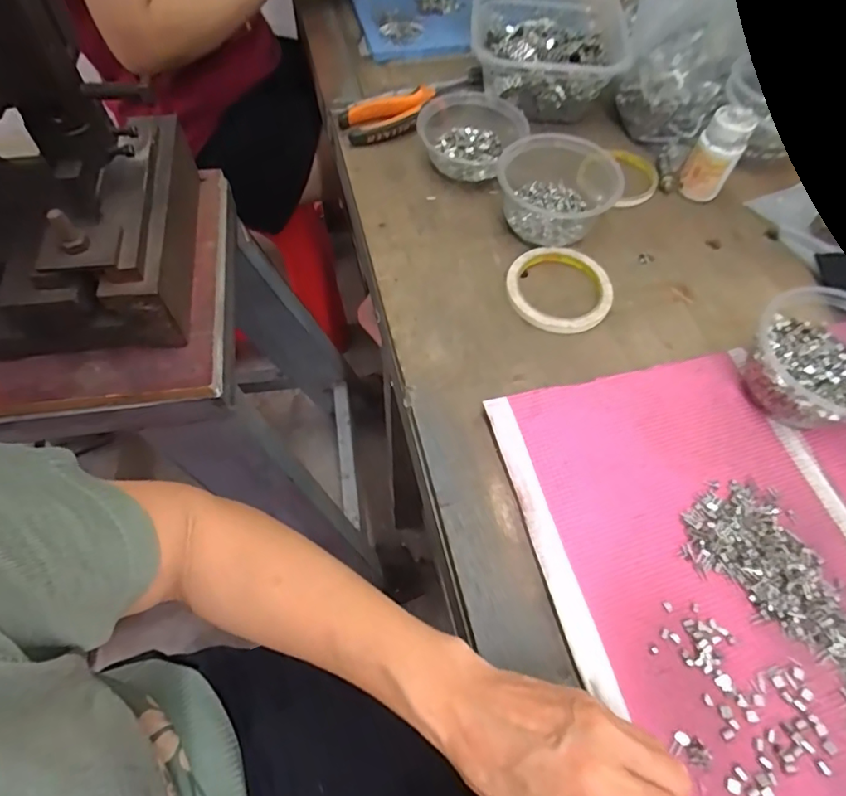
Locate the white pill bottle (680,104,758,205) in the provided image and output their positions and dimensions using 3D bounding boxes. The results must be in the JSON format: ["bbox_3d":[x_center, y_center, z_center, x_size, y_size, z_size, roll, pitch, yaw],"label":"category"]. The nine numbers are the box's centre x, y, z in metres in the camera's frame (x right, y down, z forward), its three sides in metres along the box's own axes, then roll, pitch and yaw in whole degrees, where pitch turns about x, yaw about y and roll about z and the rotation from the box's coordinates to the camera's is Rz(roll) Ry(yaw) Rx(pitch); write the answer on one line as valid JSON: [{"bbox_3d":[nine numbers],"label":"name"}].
[{"bbox_3d":[0.300,-0.247,0.555,0.043,0.085,0.037,28,63,13],"label":"white pill bottle"}]

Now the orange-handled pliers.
[{"bbox_3d":[0.000,-0.341,0.628,0.192,0.033,0.068,-27,65,-17],"label":"orange-handled pliers"}]

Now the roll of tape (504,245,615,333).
[{"bbox_3d":[0.129,-0.106,0.511,0.097,0.009,0.098,1,60,-2],"label":"roll of tape"}]

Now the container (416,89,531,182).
[{"bbox_3d":[0.053,-0.288,0.592,0.116,0.040,0.115,1,60,-2],"label":"container"}]

